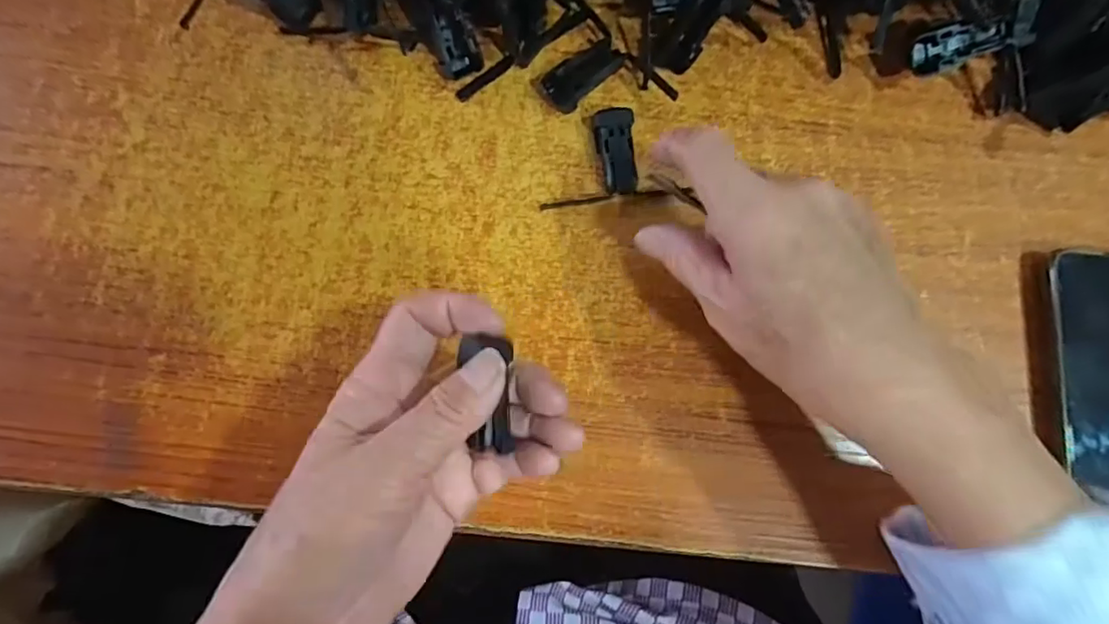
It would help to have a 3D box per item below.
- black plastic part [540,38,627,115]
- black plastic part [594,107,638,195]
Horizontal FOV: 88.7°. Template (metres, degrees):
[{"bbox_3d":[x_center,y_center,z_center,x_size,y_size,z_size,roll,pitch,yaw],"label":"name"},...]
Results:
[{"bbox_3d":[0.015,-0.129,0.304,0.023,0.015,0.045,44,83,5],"label":"black plastic part"},{"bbox_3d":[0.032,-0.083,0.298,0.019,0.014,0.047,-3,82,-2],"label":"black plastic part"}]

